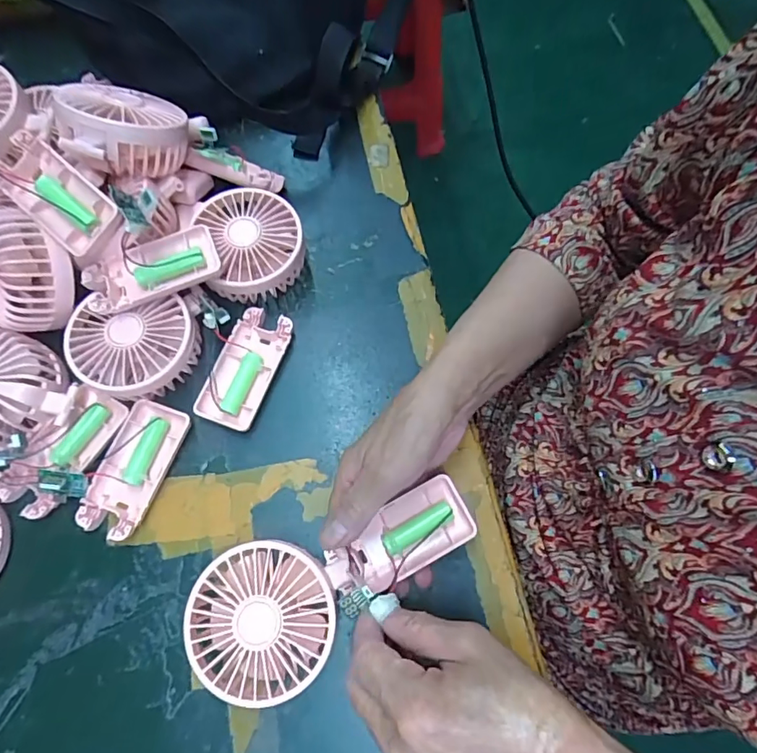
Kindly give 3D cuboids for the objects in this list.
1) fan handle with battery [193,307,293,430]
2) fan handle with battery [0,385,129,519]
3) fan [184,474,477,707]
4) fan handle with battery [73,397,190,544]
[{"bbox_3d":[-0.101,-0.006,0.378,0.044,0.016,0.092,19,71,7],"label":"fan handle with battery"},{"bbox_3d":[-0.221,0.052,0.350,0.043,0.015,0.092,27,72,9],"label":"fan handle with battery"},{"bbox_3d":[-0.025,0.124,0.307,0.180,0.045,0.078,-24,72,-17],"label":"fan"},{"bbox_3d":[-0.173,0.064,0.352,0.043,0.016,0.092,18,71,6],"label":"fan handle with battery"}]

